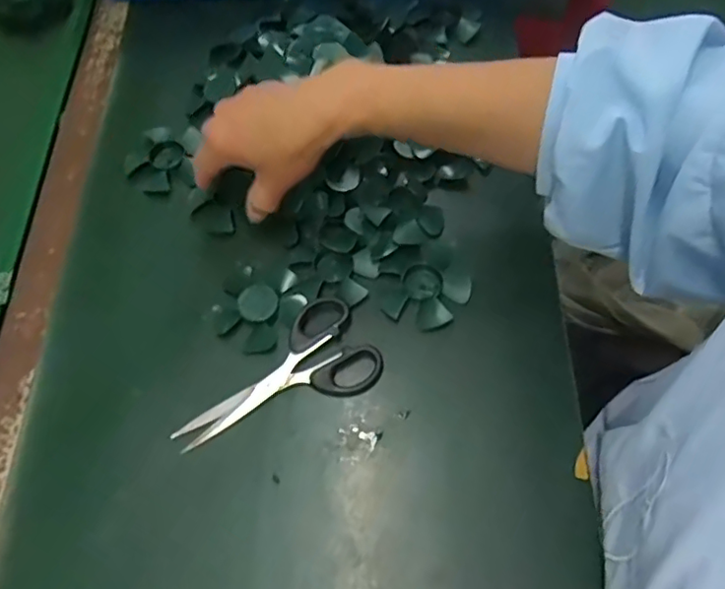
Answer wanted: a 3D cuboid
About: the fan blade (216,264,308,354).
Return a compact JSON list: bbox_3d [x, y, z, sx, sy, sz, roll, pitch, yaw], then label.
[{"bbox_3d":[-0.079,0.009,0.450,0.067,0.010,0.069,-1,64,2],"label":"fan blade"}]

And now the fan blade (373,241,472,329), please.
[{"bbox_3d":[0.048,-0.007,0.448,0.073,0.012,0.066,-22,65,-8],"label":"fan blade"}]

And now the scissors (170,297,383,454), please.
[{"bbox_3d":[-0.062,0.065,0.420,0.149,0.009,0.074,-32,67,-12],"label":"scissors"}]

